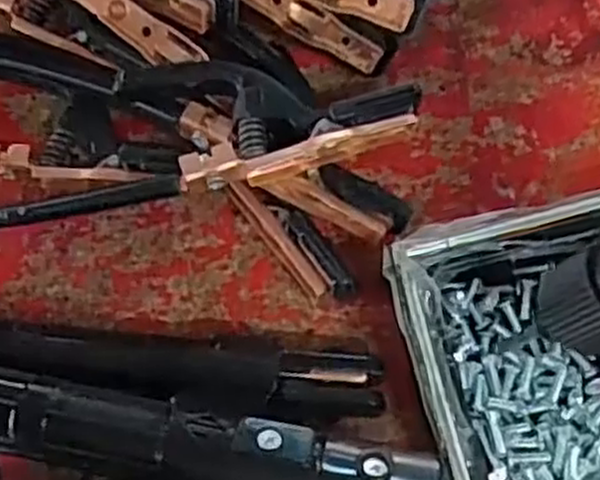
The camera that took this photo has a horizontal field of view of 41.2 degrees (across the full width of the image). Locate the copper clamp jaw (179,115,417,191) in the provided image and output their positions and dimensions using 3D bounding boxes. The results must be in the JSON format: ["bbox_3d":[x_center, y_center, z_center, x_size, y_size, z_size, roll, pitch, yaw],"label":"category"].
[{"bbox_3d":[0.000,-0.036,0.312,0.092,0.020,0.013,-17,73,-4],"label":"copper clamp jaw"}]

